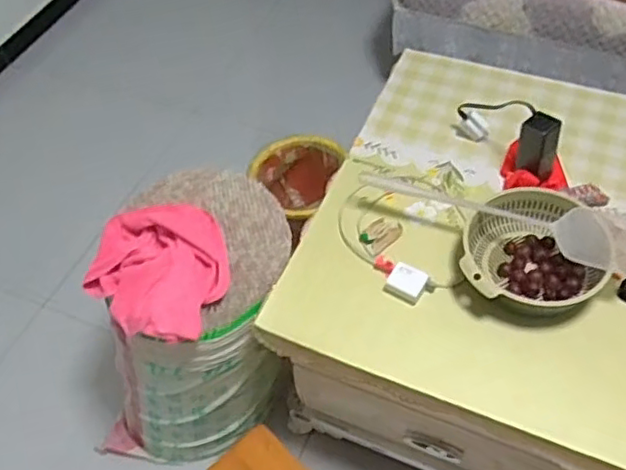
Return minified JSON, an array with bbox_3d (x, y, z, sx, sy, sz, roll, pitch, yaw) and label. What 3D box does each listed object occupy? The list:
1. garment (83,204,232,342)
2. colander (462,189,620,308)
[{"bbox_3d":[-0.255,0.048,1.043,0.228,0.058,0.228,-3,53,3],"label":"garment"},{"bbox_3d":[0.341,0.027,1.025,0.211,0.089,0.206,-3,53,3],"label":"colander"}]

